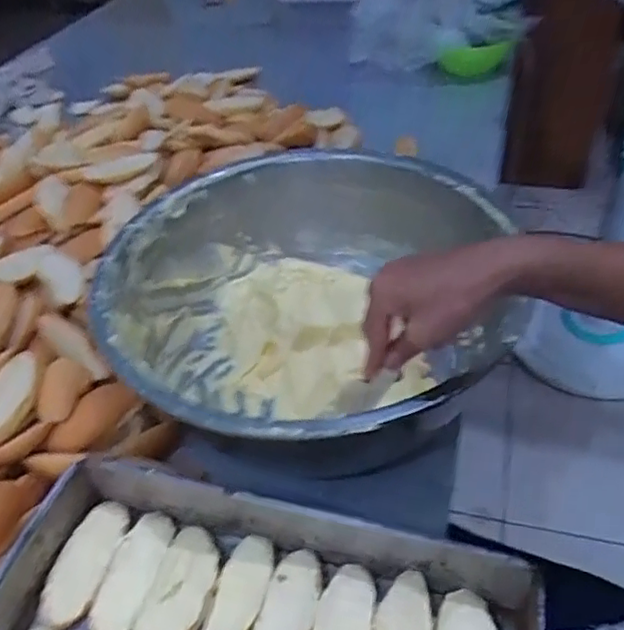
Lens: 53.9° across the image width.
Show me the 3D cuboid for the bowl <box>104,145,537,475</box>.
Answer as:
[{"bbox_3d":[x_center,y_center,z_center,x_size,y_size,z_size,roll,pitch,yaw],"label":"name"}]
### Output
[{"bbox_3d":[-0.004,0.000,0.614,0.366,0.156,0.386,-3,42,3],"label":"bowl"}]

